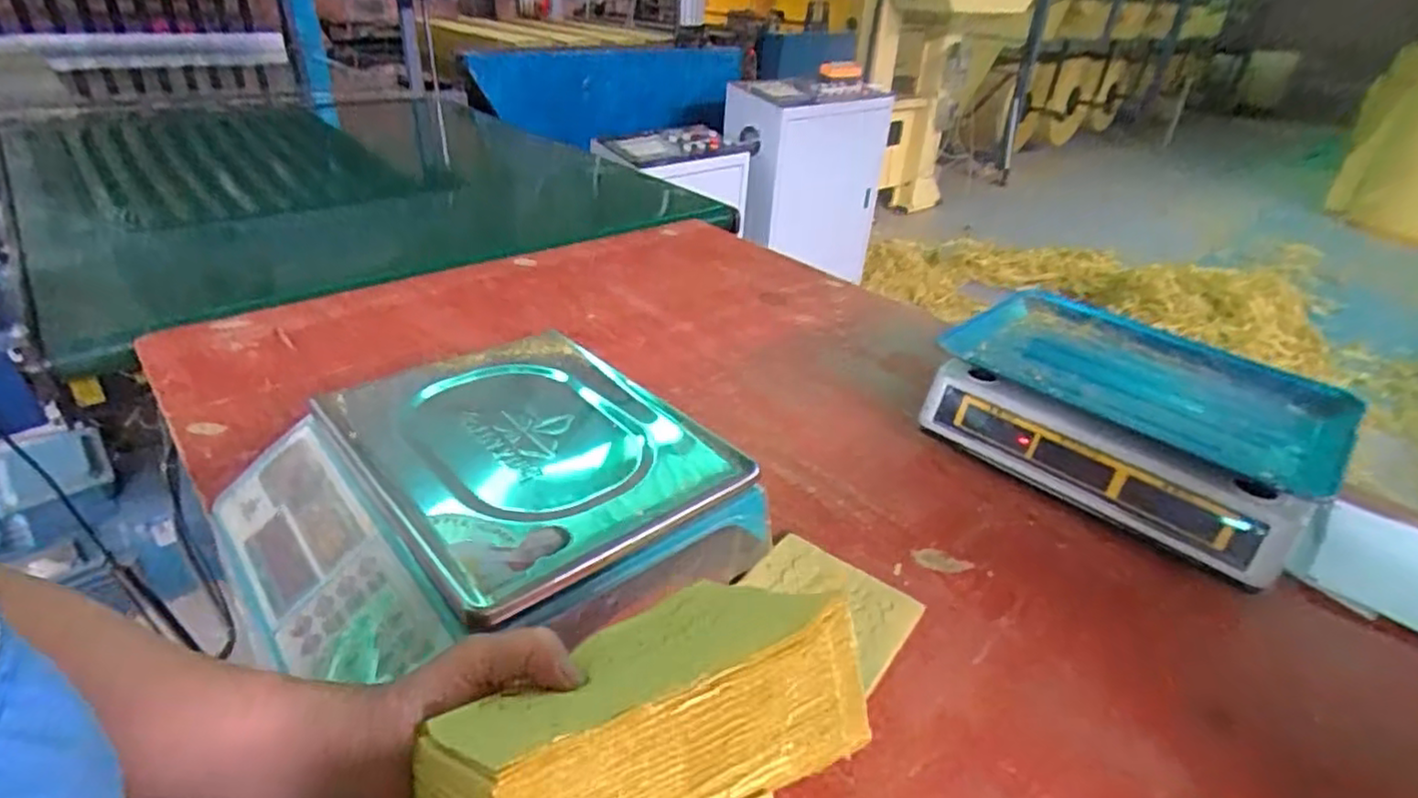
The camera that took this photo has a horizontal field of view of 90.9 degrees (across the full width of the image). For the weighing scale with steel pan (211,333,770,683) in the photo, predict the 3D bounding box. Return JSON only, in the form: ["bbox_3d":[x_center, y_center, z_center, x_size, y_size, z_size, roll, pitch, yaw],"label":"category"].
[{"bbox_3d":[-0.168,0.078,0.530,0.306,0.106,0.280,-21,39,-34],"label":"weighing scale with steel pan"}]

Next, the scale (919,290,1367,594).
[{"bbox_3d":[0.414,0.021,0.698,0.243,0.115,0.314,-26,42,-38],"label":"scale"}]

